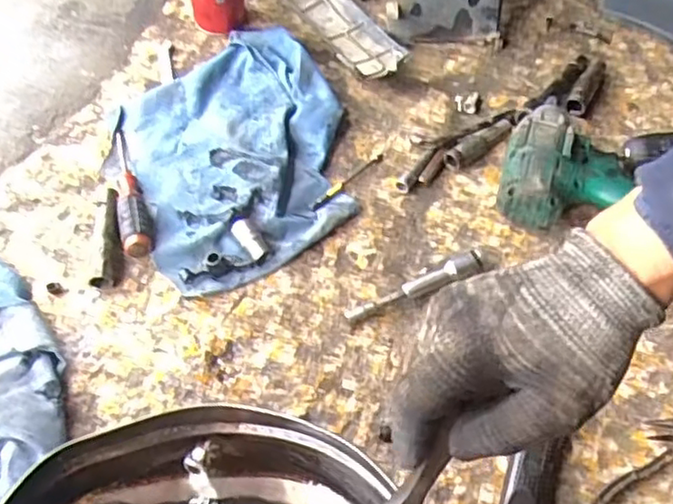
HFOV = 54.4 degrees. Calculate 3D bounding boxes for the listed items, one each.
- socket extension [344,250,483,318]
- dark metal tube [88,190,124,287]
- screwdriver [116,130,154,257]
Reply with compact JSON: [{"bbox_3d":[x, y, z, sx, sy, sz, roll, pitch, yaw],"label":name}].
[{"bbox_3d":[0.067,0.030,0.555,0.124,0.022,0.018,-19,59,-12],"label":"socket extension"},{"bbox_3d":[-0.199,-0.013,0.579,0.024,0.020,0.094,-2,57,-1],"label":"dark metal tube"},{"bbox_3d":[-0.191,-0.059,0.603,0.026,0.028,0.154,-15,58,-9],"label":"screwdriver"}]

